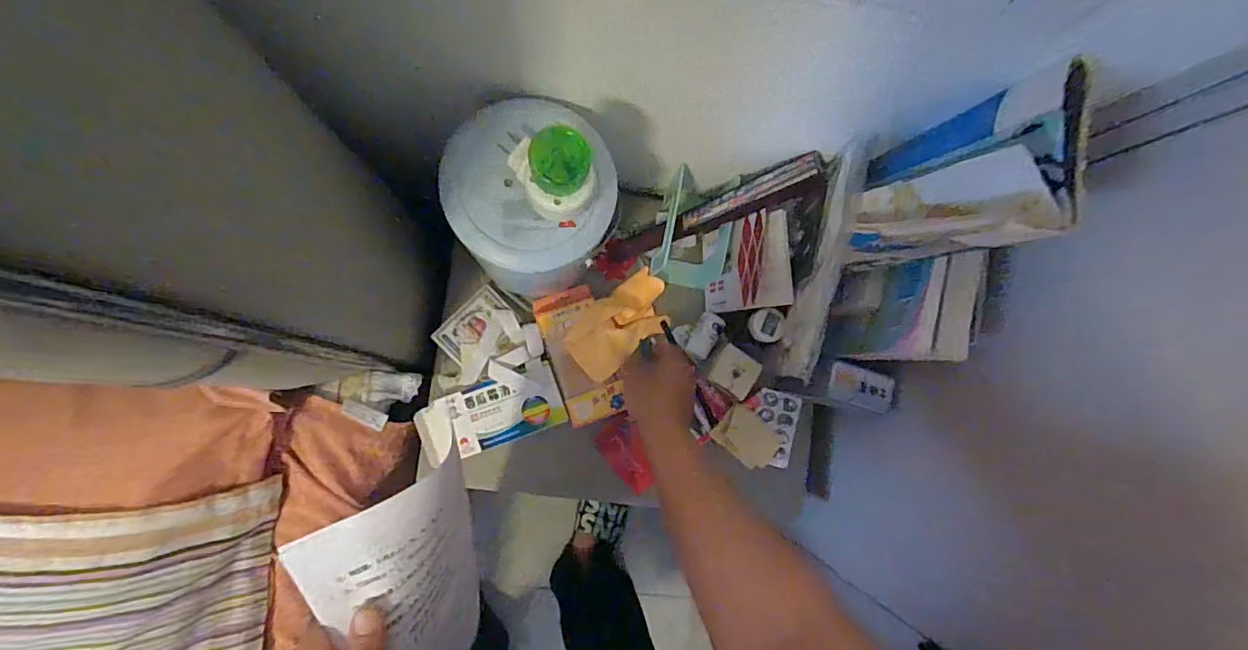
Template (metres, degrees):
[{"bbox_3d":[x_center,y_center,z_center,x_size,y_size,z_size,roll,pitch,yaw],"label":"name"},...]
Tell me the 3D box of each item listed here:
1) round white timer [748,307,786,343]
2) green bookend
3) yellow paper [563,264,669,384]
[{"bbox_3d":[0.165,-0.001,0.605,0.042,0.016,0.040,5,100,31],"label":"round white timer"},{"bbox_3d":[0.089,-0.110,0.660,0.089,0.097,0.114,14,84,-7],"label":"green bookend"},{"bbox_3d":[-0.003,0.001,0.652,0.136,0.019,0.082,-35,91,-9],"label":"yellow paper"}]

